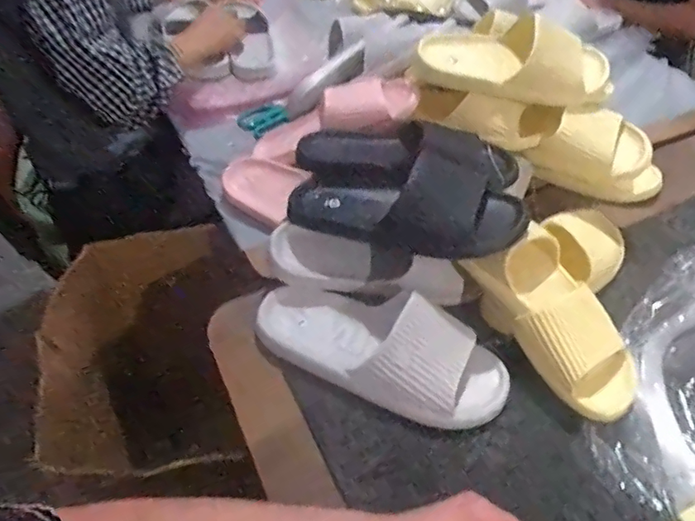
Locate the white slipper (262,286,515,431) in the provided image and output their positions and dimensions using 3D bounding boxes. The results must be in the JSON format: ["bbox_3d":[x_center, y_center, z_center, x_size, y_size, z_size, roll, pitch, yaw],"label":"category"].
[{"bbox_3d":[0.035,0.087,0.568,0.283,0.076,0.109,19,51,14],"label":"white slipper"}]

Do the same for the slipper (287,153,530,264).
[{"bbox_3d":[0.057,-0.062,0.590,0.262,0.077,0.093,6,48,23],"label":"slipper"}]

